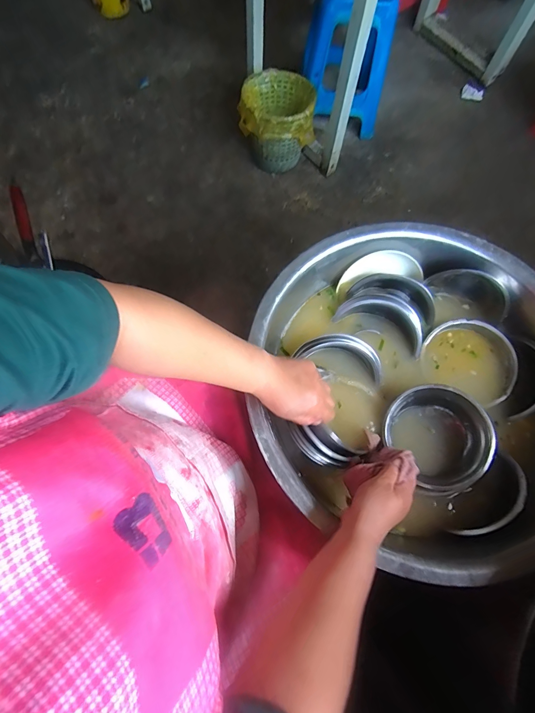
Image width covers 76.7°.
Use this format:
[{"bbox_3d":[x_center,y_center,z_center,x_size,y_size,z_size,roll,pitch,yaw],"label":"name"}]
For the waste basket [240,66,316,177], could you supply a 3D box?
[{"bbox_3d":[0.041,-1.001,1.444,0.313,0.300,0.276,-5,69,-4],"label":"waste basket"}]

